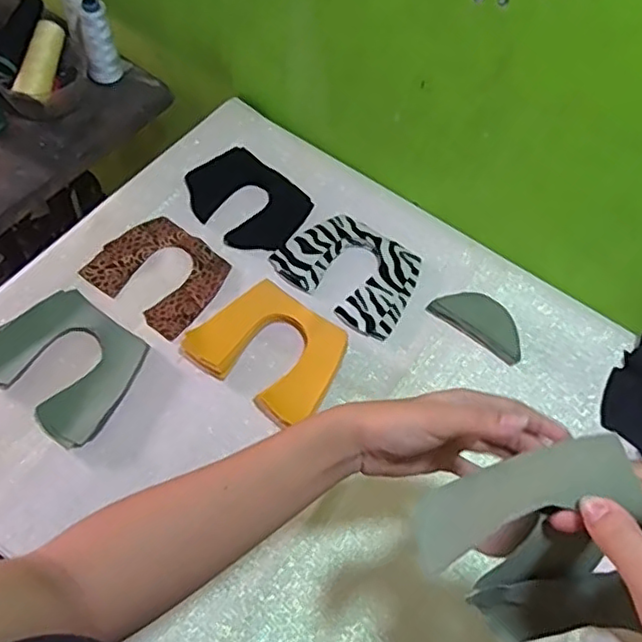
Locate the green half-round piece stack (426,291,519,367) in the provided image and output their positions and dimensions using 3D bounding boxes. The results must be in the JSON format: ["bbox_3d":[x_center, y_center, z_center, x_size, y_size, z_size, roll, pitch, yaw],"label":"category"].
[{"bbox_3d":[0.190,-0.001,0.745,0.114,0.016,0.055,34,62,13],"label":"green half-round piece stack"}]

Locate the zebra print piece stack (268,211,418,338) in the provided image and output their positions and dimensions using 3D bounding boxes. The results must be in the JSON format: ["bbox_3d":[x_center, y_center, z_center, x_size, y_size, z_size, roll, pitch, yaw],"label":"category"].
[{"bbox_3d":[0.035,-0.064,0.761,0.164,0.006,0.129,32,61,12],"label":"zebra print piece stack"}]

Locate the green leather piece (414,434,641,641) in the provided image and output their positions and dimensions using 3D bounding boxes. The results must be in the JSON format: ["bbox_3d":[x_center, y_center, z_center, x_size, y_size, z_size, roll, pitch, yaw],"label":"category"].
[{"bbox_3d":[0.104,0.123,0.334,0.094,0.124,0.089,1,62,-2],"label":"green leather piece"}]

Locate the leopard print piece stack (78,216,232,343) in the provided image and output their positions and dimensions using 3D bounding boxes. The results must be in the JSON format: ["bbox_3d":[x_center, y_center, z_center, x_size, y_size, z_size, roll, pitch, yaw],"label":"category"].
[{"bbox_3d":[-0.186,-0.059,0.738,0.136,0.013,0.121,33,62,12],"label":"leopard print piece stack"}]

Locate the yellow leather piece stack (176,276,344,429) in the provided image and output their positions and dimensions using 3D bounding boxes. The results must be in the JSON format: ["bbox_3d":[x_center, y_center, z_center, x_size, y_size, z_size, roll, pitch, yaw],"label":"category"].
[{"bbox_3d":[-0.055,0.031,0.690,0.154,0.026,0.122,35,62,14],"label":"yellow leather piece stack"}]

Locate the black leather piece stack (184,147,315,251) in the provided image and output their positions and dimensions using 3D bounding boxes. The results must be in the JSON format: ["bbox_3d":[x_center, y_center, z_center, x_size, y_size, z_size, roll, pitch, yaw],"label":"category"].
[{"bbox_3d":[-0.093,-0.153,0.802,0.153,0.007,0.118,43,68,15],"label":"black leather piece stack"}]

